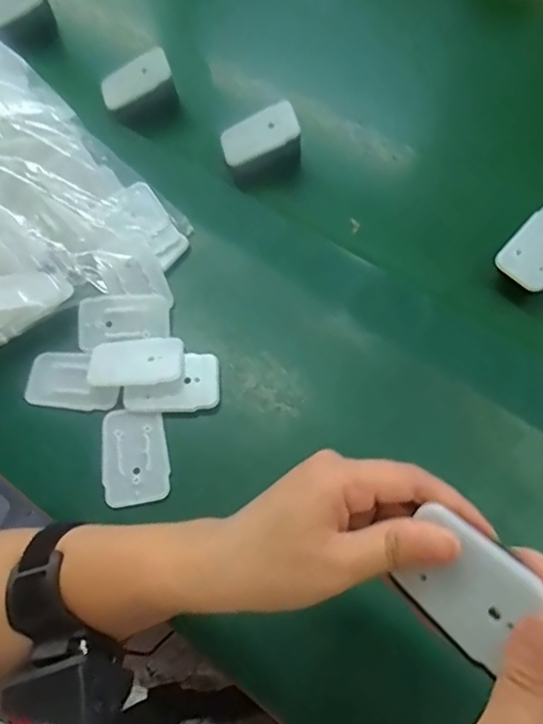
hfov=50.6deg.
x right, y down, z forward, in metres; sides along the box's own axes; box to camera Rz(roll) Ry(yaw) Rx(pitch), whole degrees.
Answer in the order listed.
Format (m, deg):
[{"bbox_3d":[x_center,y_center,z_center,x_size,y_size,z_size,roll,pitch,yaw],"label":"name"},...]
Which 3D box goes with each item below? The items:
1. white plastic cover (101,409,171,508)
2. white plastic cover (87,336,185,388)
[{"bbox_3d":[-0.096,0.065,0.404,0.044,0.007,0.068,-8,71,-3],"label":"white plastic cover"},{"bbox_3d":[-0.100,0.000,0.427,0.070,0.009,0.037,-6,71,-2],"label":"white plastic cover"}]

